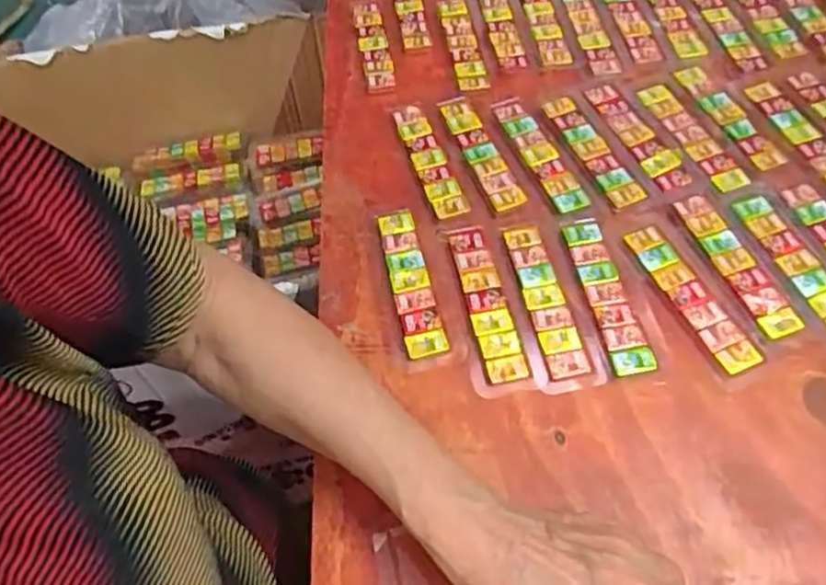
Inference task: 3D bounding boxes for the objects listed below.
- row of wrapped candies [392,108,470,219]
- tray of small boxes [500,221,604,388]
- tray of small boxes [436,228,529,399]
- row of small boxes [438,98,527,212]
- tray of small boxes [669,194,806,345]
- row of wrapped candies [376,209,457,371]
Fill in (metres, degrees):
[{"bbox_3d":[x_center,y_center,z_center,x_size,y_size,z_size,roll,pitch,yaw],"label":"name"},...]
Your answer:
[{"bbox_3d":[0.013,-0.103,0.523,0.025,0.007,0.116,-17,58,-7],"label":"row of wrapped candies"},{"bbox_3d":[0.090,0.005,0.448,0.040,0.005,0.127,-8,57,-1],"label":"tray of small boxes"},{"bbox_3d":[0.045,0.007,0.450,0.033,0.006,0.131,-10,57,-2],"label":"tray of small boxes"},{"bbox_3d":[0.052,-0.111,0.523,0.023,0.005,0.118,-20,58,-9],"label":"row of small boxes"},{"bbox_3d":[0.217,-0.020,0.456,0.030,0.005,0.123,-19,58,-8],"label":"tray of small boxes"},{"bbox_3d":[-0.001,-0.006,0.461,0.030,0.006,0.127,-12,57,-3],"label":"row of wrapped candies"}]

